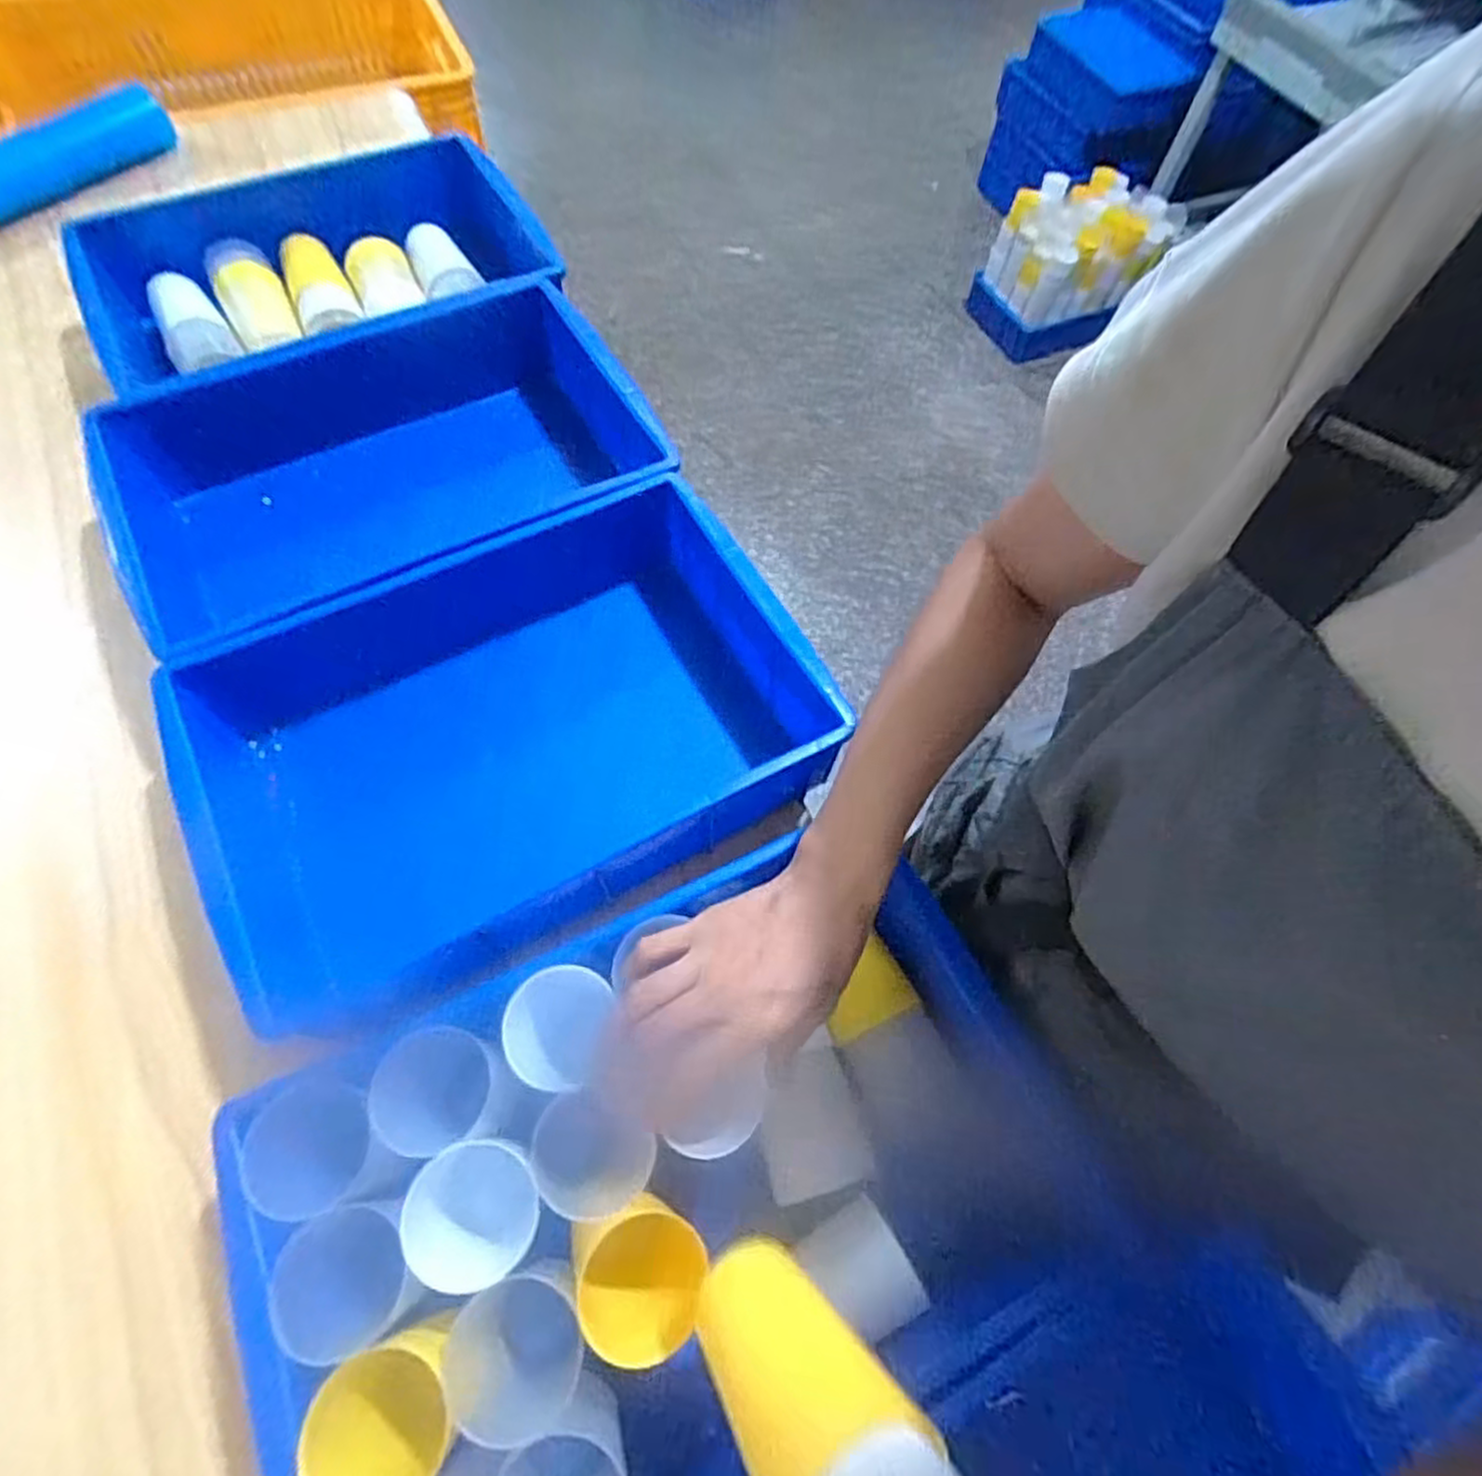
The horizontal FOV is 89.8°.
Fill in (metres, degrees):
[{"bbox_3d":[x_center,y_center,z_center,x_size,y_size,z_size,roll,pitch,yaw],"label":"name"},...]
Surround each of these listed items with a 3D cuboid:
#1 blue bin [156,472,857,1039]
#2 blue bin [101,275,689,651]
[{"bbox_3d":[-0.164,-0.005,0.562,0.414,0.116,0.297,-29,67,-12],"label":"blue bin"},{"bbox_3d":[-0.305,-0.223,0.670,0.417,0.136,0.298,-25,68,-15],"label":"blue bin"}]

